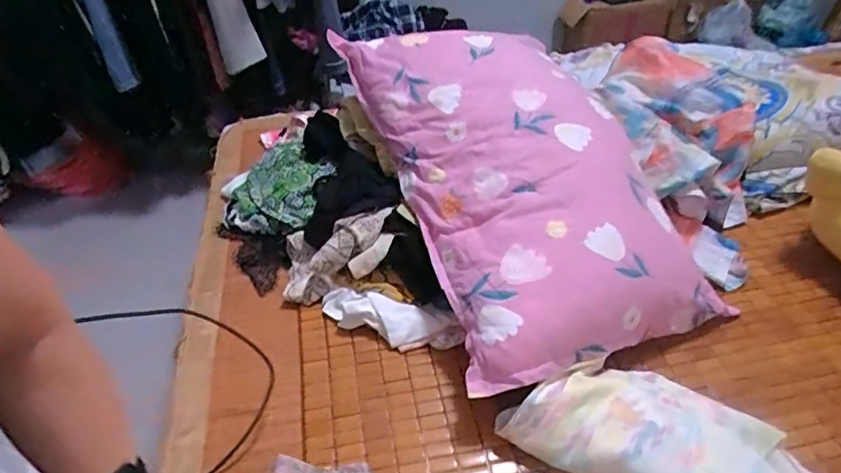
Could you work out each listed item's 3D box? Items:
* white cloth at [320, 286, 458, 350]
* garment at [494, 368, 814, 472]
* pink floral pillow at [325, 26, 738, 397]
[{"bbox_3d":[-0.051,0.120,0.763,0.204,0.042,0.064,7,43,12],"label":"white cloth"},{"bbox_3d":[0.278,0.227,0.616,0.341,0.059,0.167,17,43,22],"label":"garment"},{"bbox_3d":[0.138,-0.114,0.802,0.365,0.123,0.624,-19,61,-7],"label":"pink floral pillow"}]

